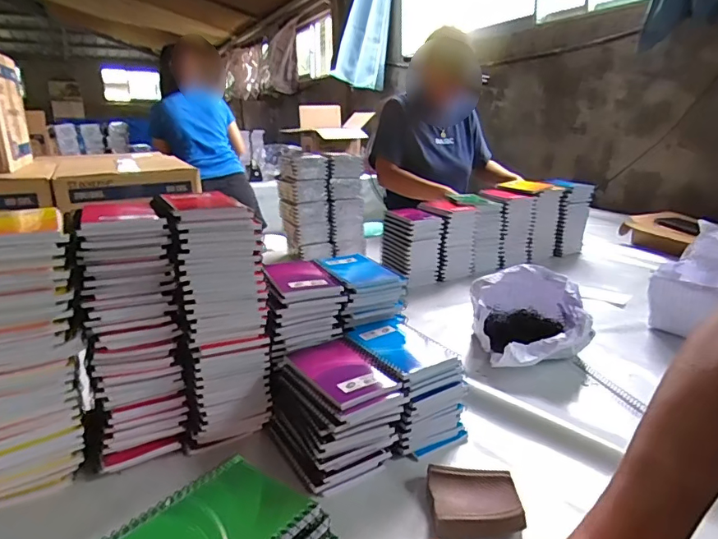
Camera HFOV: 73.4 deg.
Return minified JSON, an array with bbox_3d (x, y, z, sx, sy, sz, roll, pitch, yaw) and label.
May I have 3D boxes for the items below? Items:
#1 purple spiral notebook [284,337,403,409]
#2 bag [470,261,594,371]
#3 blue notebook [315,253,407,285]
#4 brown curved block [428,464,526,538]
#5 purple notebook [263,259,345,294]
[{"bbox_3d":[-0.023,0.113,0.561,0.082,0.011,0.142,-11,20,-32],"label":"purple spiral notebook"},{"bbox_3d":[0.282,0.079,0.796,0.180,0.122,0.200,4,17,11],"label":"bag"},{"bbox_3d":[-0.003,-0.001,0.716,0.074,0.010,0.148,-9,19,-27],"label":"blue notebook"},{"bbox_3d":[0.117,0.235,0.490,0.085,0.023,0.085,1,17,1],"label":"brown curved block"},{"bbox_3d":[-0.084,0.008,0.672,0.078,0.010,0.124,-7,18,-23],"label":"purple notebook"}]

